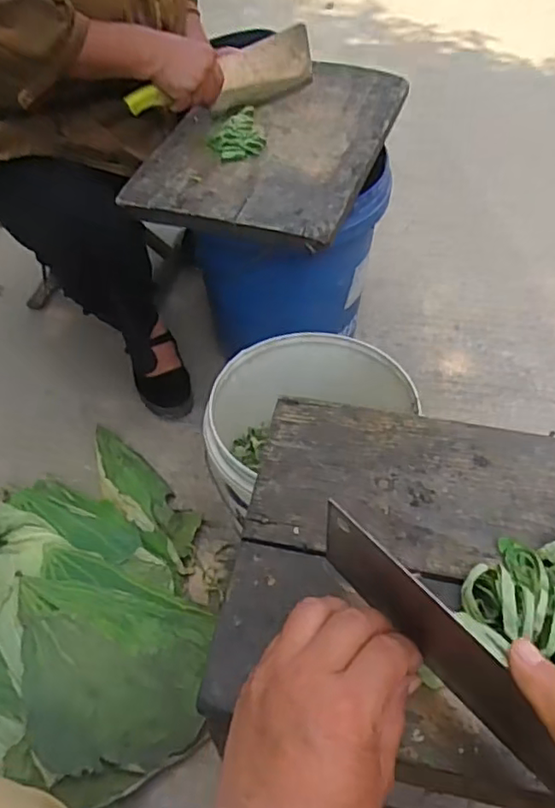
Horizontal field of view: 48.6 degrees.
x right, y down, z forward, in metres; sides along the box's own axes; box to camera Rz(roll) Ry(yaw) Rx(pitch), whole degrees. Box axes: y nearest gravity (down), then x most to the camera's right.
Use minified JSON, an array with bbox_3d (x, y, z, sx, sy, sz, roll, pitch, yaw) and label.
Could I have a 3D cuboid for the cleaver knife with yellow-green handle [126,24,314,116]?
[{"bbox_3d":[-0.076,-0.460,0.874,0.306,0.079,0.029,-31,58,-21],"label":"cleaver knife with yellow-green handle"}]

